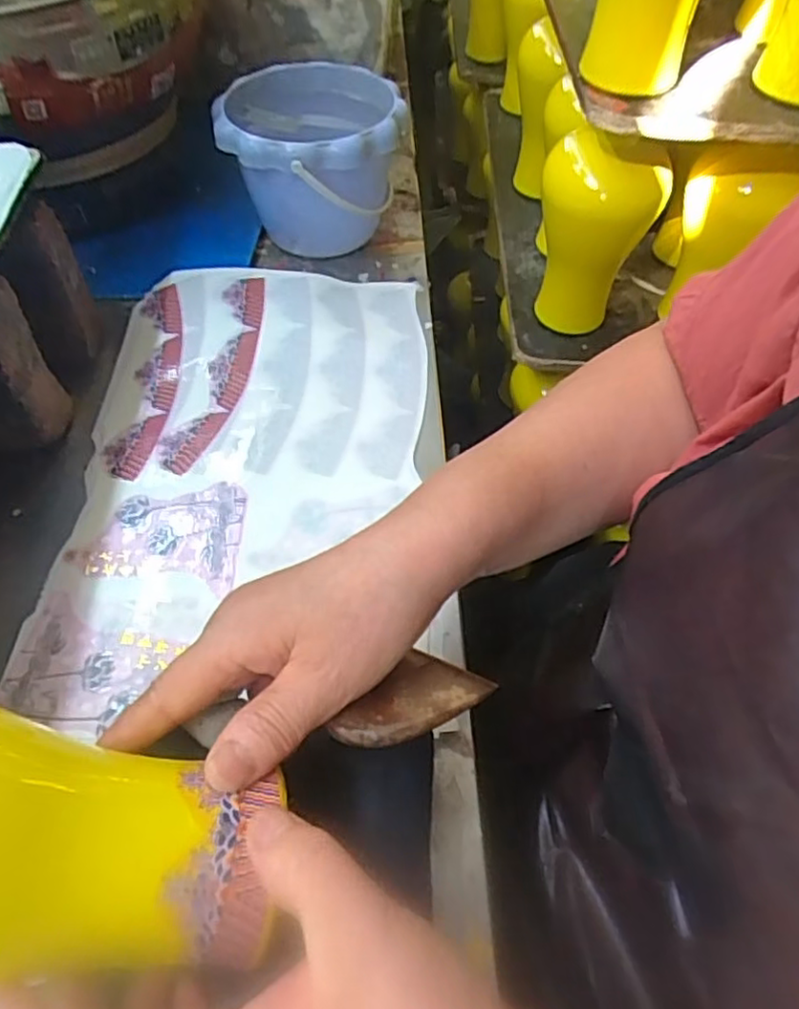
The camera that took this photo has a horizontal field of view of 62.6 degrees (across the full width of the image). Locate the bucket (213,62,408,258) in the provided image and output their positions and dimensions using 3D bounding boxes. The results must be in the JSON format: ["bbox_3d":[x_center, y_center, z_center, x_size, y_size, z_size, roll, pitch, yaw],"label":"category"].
[{"bbox_3d":[-0.077,-0.303,0.591,0.149,0.110,0.158,0,55,0],"label":"bucket"}]

